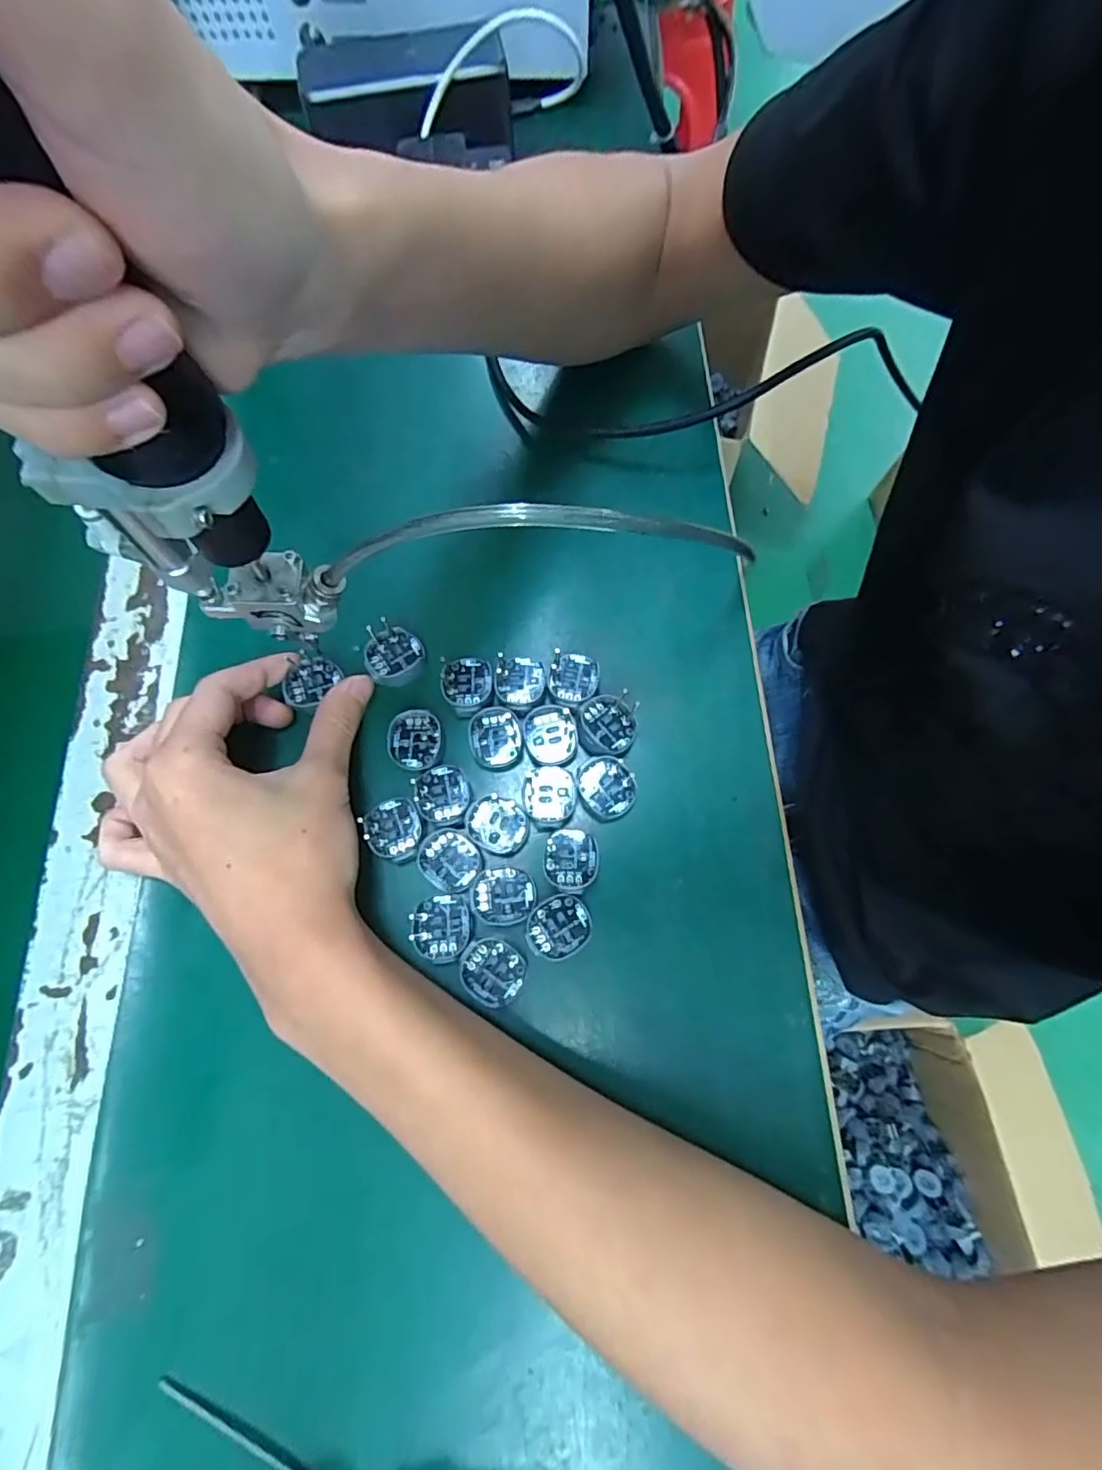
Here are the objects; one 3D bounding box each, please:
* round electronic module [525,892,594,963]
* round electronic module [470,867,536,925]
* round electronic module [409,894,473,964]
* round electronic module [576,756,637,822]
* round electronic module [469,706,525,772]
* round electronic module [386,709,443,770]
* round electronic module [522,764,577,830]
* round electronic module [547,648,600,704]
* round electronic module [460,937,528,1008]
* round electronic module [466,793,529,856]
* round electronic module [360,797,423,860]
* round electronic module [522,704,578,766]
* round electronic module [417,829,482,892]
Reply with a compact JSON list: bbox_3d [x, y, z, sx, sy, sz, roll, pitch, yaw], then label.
[{"bbox_3d":[0.003,0.082,0.245,0.028,0.004,0.024,-25,75,-6],"label":"round electronic module"},{"bbox_3d":[-0.021,0.070,0.249,0.028,0.004,0.024,-12,74,-2],"label":"round electronic module"},{"bbox_3d":[-0.047,0.083,0.245,0.026,0.004,0.026,0,73,1],"label":"round electronic module"},{"bbox_3d":[0.026,0.024,0.262,0.026,0.005,0.028,2,73,2],"label":"round electronic module"},{"bbox_3d":[-0.026,0.002,0.272,0.024,0.005,0.029,-12,74,-2],"label":"round electronic module"},{"bbox_3d":[-0.065,0.002,0.271,0.025,0.004,0.029,-12,74,-2],"label":"round electronic module"},{"bbox_3d":[-0.001,0.028,0.262,0.023,0.005,0.028,-2,73,0],"label":"round electronic module"},{"bbox_3d":[0.011,-0.028,0.279,0.024,0.008,0.027,8,74,3],"label":"round electronic module"},{"bbox_3d":[-0.024,0.099,0.239,0.027,0.004,0.026,0,73,1],"label":"round electronic module"},{"bbox_3d":[-0.024,0.041,0.259,0.027,0.004,0.026,0,73,1],"label":"round electronic module"},{"bbox_3d":[-0.072,0.042,0.258,0.025,0.004,0.027,0,73,1],"label":"round electronic module"},{"bbox_3d":[0.000,0.000,0.270,0.024,0.007,0.028,-12,74,-2],"label":"round electronic module"},{"bbox_3d":[-0.045,0.055,0.253,0.028,0.004,0.024,31,76,10],"label":"round electronic module"}]

